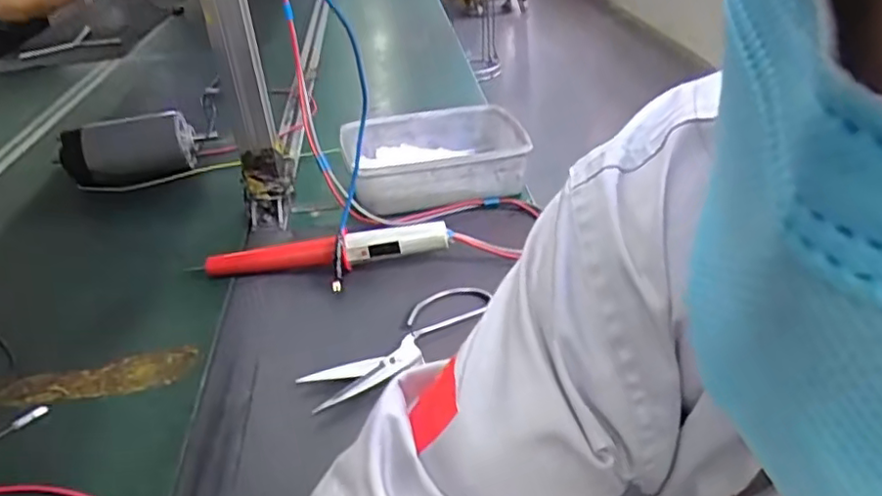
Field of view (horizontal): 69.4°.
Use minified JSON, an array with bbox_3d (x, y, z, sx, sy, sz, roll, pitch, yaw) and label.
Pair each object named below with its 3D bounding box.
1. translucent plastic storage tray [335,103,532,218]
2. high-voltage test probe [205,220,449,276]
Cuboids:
[{"bbox_3d":[-0.001,-0.113,0.797,0.227,0.068,0.165,-10,34,-9],"label":"translucent plastic storage tray"},{"bbox_3d":[-0.117,0.006,0.658,0.247,0.042,0.027,-7,33,0],"label":"high-voltage test probe"}]

